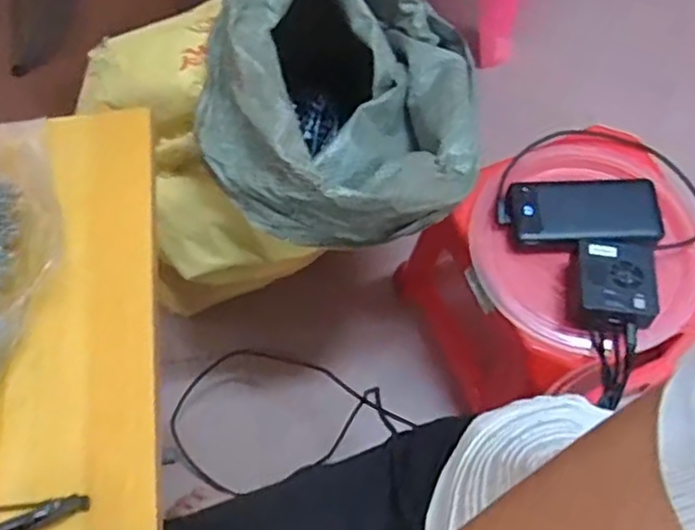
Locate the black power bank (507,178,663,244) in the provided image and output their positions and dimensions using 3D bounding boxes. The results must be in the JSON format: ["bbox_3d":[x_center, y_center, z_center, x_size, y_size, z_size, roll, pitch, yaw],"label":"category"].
[{"bbox_3d":[0.254,-0.058,0.728,0.155,0.032,0.077,2,66,1],"label":"black power bank"}]

